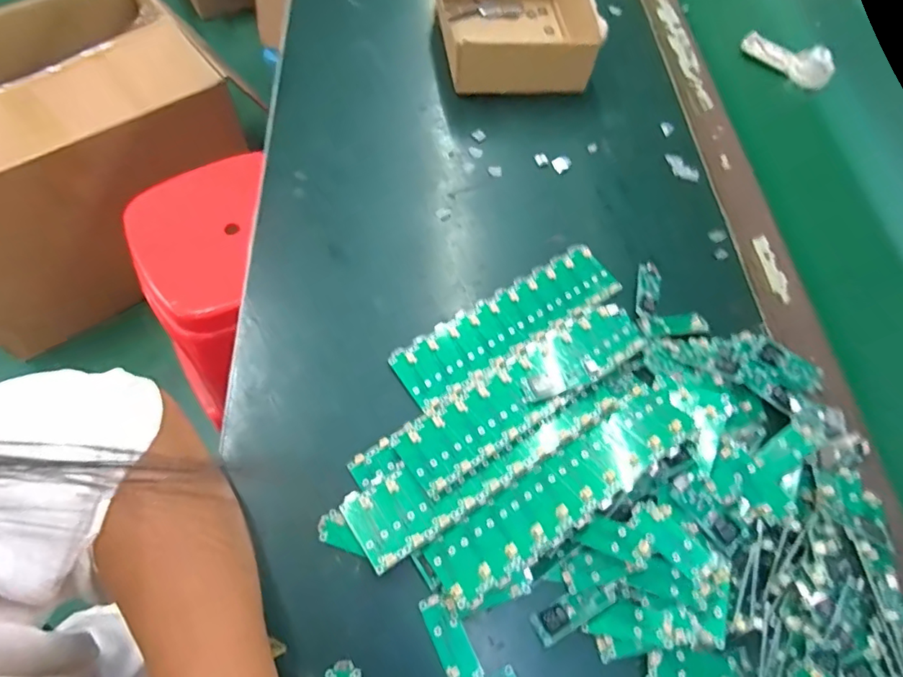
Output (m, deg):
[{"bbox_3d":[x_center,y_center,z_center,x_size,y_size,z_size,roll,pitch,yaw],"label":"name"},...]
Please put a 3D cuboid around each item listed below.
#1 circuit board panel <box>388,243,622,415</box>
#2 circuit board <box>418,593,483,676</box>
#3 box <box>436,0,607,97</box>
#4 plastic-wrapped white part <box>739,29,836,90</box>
[{"bbox_3d":[0.043,-0.013,0.410,0.185,0.007,0.051,-30,67,-18],"label":"circuit board panel"},{"bbox_3d":[-0.001,0.170,0.306,0.019,0.007,0.049,-21,65,-14],"label":"circuit board"},{"bbox_3d":[0.065,-0.319,0.548,0.141,0.059,0.166,-8,62,-8],"label":"box"},{"bbox_3d":[0.353,-0.296,0.571,0.095,0.032,0.024,35,65,15],"label":"plastic-wrapped white part"}]

